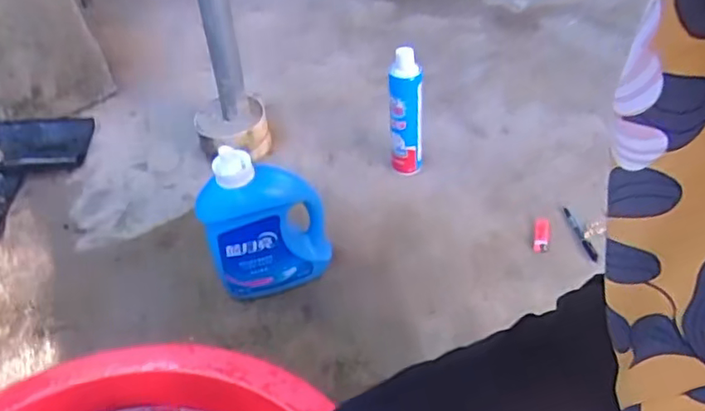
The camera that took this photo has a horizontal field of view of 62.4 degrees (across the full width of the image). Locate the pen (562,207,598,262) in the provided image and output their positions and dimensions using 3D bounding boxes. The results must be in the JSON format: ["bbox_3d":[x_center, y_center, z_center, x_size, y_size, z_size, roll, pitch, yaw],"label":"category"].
[{"bbox_3d":[0.436,0.054,1.118,0.017,0.013,0.136,-9,41,-7],"label":"pen"}]

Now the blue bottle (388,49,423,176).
[{"bbox_3d":[0.114,-0.183,1.205,0.075,0.268,0.063,13,45,17],"label":"blue bottle"}]

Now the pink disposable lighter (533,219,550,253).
[{"bbox_3d":[0.365,0.057,1.122,0.028,0.017,0.079,9,42,14],"label":"pink disposable lighter"}]

